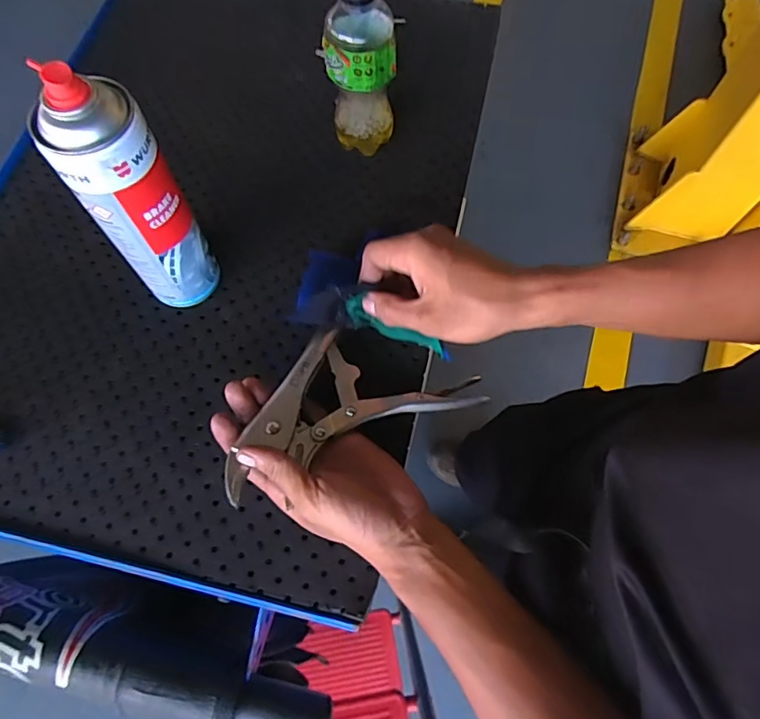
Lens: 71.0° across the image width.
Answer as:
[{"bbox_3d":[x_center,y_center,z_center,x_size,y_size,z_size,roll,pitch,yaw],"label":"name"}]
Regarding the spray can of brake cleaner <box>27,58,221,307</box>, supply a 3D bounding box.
[{"bbox_3d":[-0.179,-0.119,0.403,0.067,0.209,0.066,-21,72,-6],"label":"spray can of brake cleaner"}]

